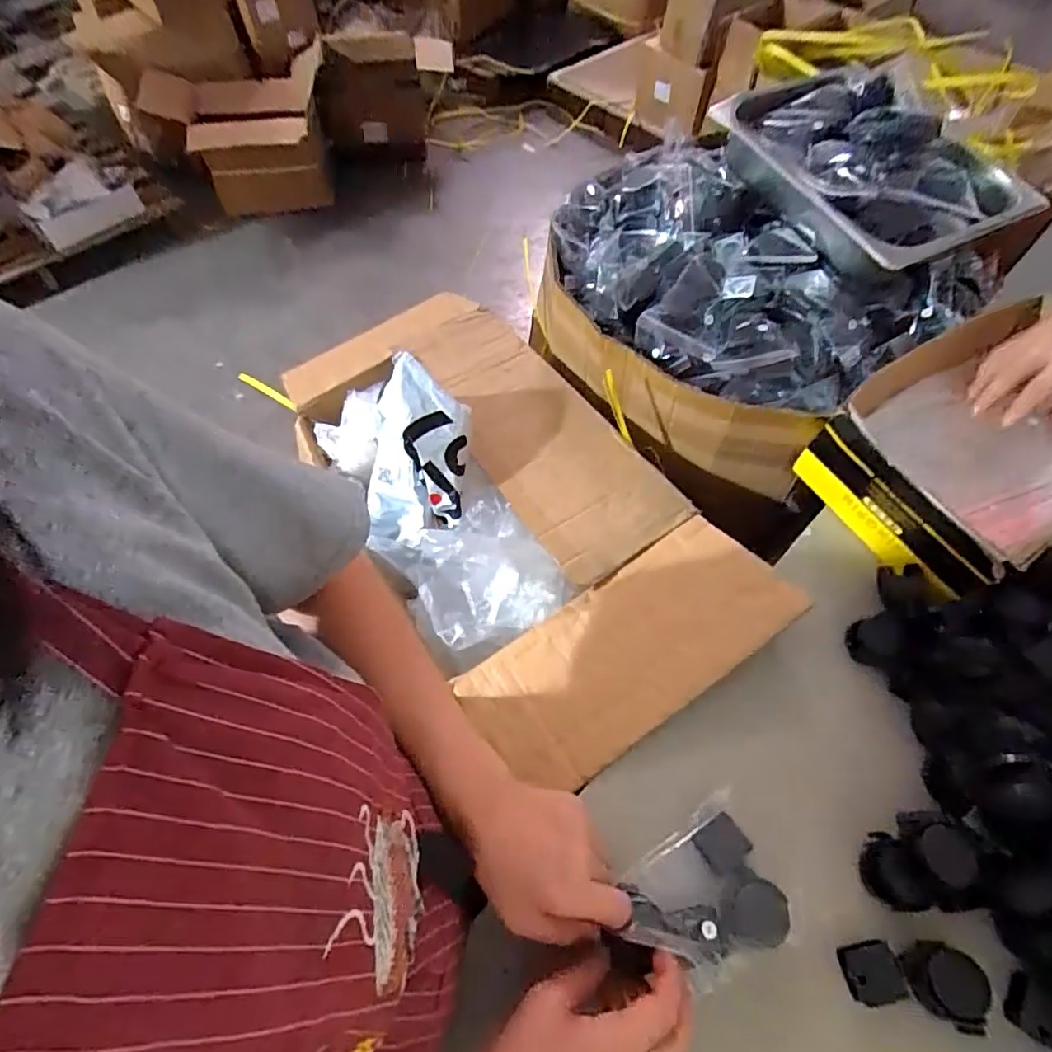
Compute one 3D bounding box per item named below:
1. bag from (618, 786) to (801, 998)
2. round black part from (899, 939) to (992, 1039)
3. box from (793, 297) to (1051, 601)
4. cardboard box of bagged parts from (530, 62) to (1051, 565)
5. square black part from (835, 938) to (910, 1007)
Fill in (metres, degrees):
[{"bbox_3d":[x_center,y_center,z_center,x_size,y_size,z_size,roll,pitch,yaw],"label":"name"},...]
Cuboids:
[{"bbox_3d":[0.134,0.274,0.419,0.119,0.031,0.097,-27,64,-17],"label":"bag"},{"bbox_3d":[0.295,0.323,0.400,0.041,0.028,0.050,1,59,-1],"label":"round black part"},{"bbox_3d":[0.471,-0.088,0.600,0.316,0.112,0.205,-29,64,-18],"label":"box"},{"bbox_3d":[0.281,-0.325,0.754,0.489,0.315,0.479,-40,68,-22],"label":"cardboard box of bagged parts"},{"bbox_3d":[0.250,0.323,0.414,0.040,0.009,0.035,-7,60,-6],"label":"square black part"}]

